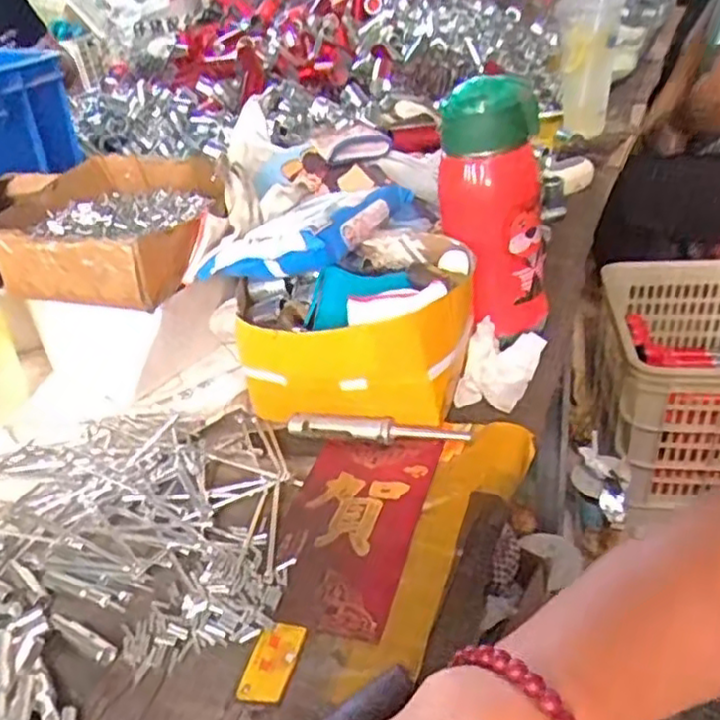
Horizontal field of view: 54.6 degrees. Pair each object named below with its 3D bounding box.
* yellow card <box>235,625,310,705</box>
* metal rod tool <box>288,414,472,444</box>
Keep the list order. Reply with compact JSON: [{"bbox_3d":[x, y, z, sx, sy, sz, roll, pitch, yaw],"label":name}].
[{"bbox_3d":[-0.047,0.161,0.372,0.025,0.004,0.045,4,35,16],"label":"yellow card"},{"bbox_3d":[0.010,0.050,0.508,0.136,0.009,0.015,4,35,16],"label":"metal rod tool"}]

